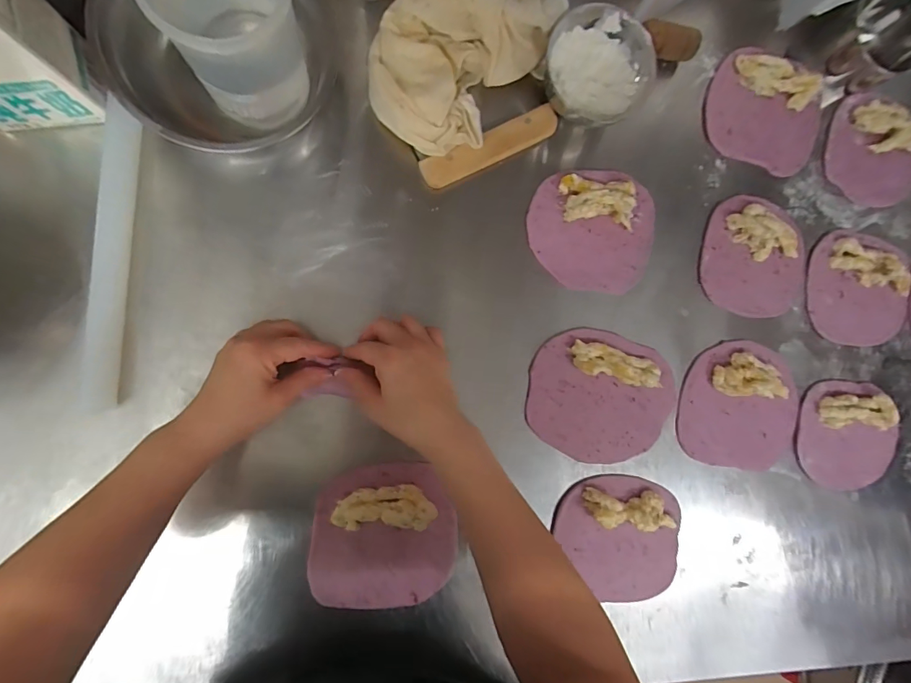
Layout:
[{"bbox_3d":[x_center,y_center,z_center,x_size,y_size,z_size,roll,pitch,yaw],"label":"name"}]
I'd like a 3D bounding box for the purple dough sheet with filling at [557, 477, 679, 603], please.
[{"bbox_3d":[0.180,0.216,0.464,0.140,0.021,0.130,6,91,-9],"label":"purple dough sheet with filling"}]

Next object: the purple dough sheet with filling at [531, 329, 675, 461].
[{"bbox_3d":[0.160,0.061,0.458,0.159,0.020,0.134,13,89,-9],"label":"purple dough sheet with filling"}]

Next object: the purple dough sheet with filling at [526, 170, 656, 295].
[{"bbox_3d":[0.148,-0.118,0.459,0.139,0.030,0.124,4,91,-9],"label":"purple dough sheet with filling"}]

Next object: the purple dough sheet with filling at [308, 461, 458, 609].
[{"bbox_3d":[-0.068,0.196,0.430,0.141,0.031,0.142,4,91,-9],"label":"purple dough sheet with filling"}]

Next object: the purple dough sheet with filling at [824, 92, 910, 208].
[{"bbox_3d":[0.506,-0.226,0.514,0.126,0.025,0.112,31,87,-9],"label":"purple dough sheet with filling"}]

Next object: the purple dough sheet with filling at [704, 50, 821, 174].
[{"bbox_3d":[0.354,-0.257,0.488,0.139,0.020,0.117,21,88,-9],"label":"purple dough sheet with filling"}]

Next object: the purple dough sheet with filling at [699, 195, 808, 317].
[{"bbox_3d":[0.345,-0.095,0.486,0.131,0.024,0.128,17,89,-9],"label":"purple dough sheet with filling"}]

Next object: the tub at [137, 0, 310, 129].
[{"bbox_3d":[-0.170,-0.243,0.344,0.096,0.139,0.095,0,92,-9],"label":"tub"}]

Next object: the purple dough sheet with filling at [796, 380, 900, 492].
[{"bbox_3d":[0.470,0.114,0.510,0.125,0.027,0.126,11,90,-9],"label":"purple dough sheet with filling"}]

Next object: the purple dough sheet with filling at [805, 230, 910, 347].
[{"bbox_3d":[0.486,-0.063,0.512,0.133,0.024,0.132,-2,92,-9],"label":"purple dough sheet with filling"}]

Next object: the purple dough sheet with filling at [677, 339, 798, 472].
[{"bbox_3d":[0.329,0.073,0.485,0.147,0.024,0.141,10,90,-9],"label":"purple dough sheet with filling"}]

